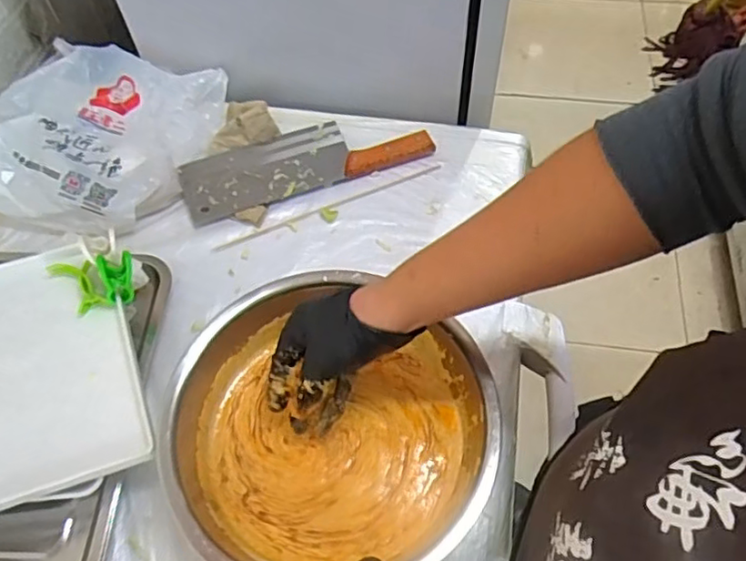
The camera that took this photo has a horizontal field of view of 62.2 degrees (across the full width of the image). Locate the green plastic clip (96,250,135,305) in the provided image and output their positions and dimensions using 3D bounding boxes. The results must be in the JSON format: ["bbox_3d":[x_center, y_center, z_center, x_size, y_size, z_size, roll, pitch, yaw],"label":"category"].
[{"bbox_3d":[-0.249,-0.003,0.609,0.034,0.052,0.015,-5,18,0],"label":"green plastic clip"}]

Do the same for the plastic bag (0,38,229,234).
[{"bbox_3d":[-0.370,-0.193,0.792,0.300,0.063,0.260,13,59,10],"label":"plastic bag"}]

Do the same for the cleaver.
[{"bbox_3d":[-0.088,-0.156,0.791,0.308,0.019,0.101,-18,59,-9],"label":"cleaver"}]

